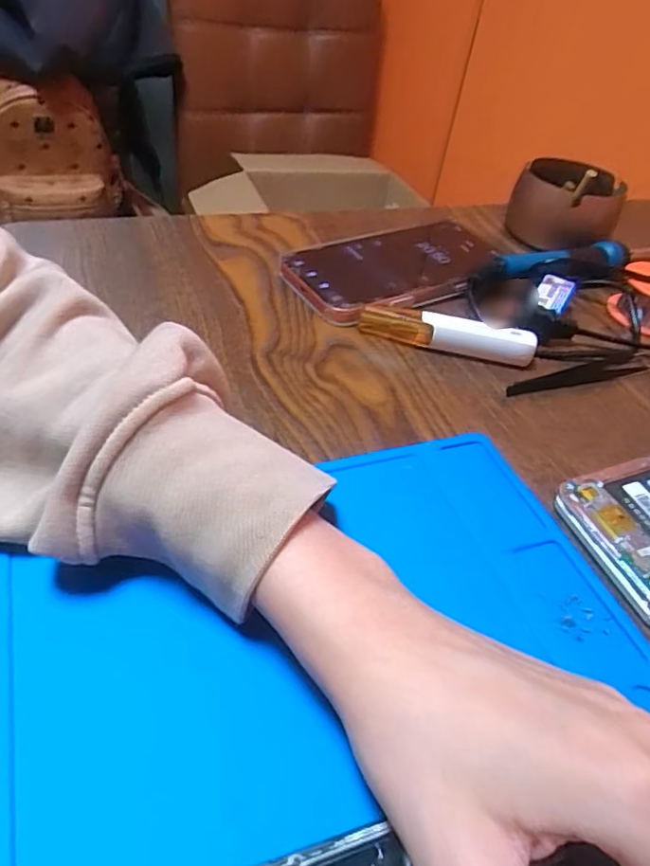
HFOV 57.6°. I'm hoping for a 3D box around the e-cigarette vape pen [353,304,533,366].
[{"bbox_3d":[0.074,-0.060,0.359,0.104,0.020,0.014,14,43,5],"label":"e-cigarette vape pen"}]

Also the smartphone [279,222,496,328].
[{"bbox_3d":[0.050,-0.117,0.412,0.153,0.013,0.084,-19,50,-27],"label":"smartphone"}]

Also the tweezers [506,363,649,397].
[{"bbox_3d":[0.153,-0.036,0.356,0.104,0.008,0.015,-8,46,-18],"label":"tweezers"}]

